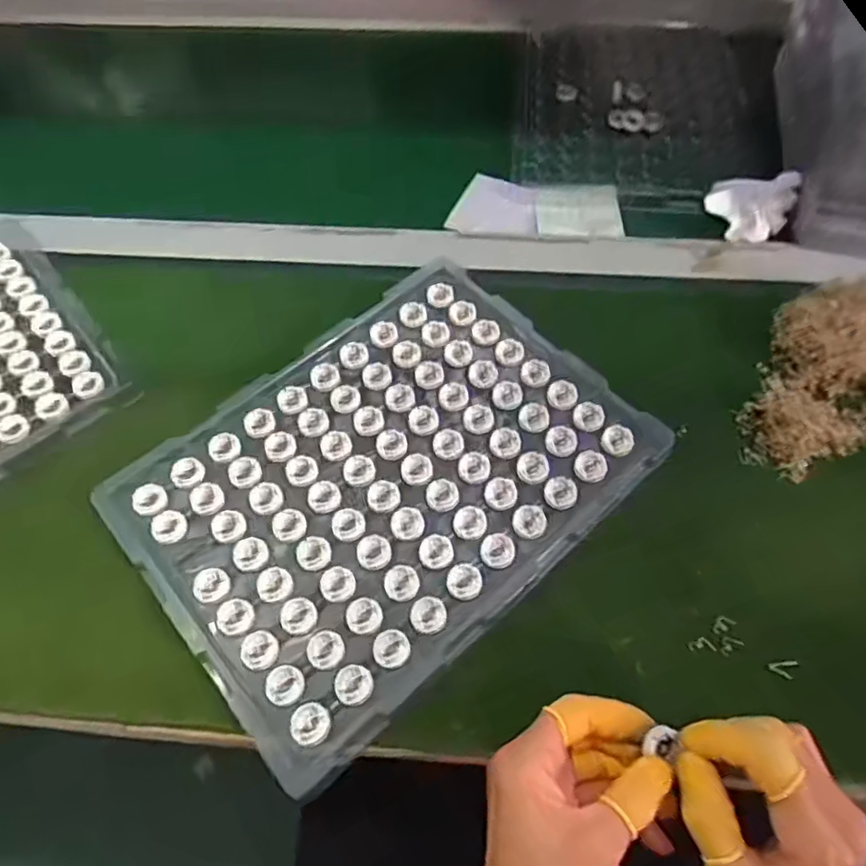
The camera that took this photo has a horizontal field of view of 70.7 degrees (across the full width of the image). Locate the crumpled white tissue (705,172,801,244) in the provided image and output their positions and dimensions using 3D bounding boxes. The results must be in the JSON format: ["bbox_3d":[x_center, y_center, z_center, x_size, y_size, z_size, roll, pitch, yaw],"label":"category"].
[{"bbox_3d":[0.297,-0.218,0.570,0.067,0.033,0.070,36,67,20],"label":"crumpled white tissue"}]

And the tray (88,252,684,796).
[{"bbox_3d":[-0.032,0.027,0.449,0.341,0.017,0.250,-38,66,-19],"label":"tray"}]

